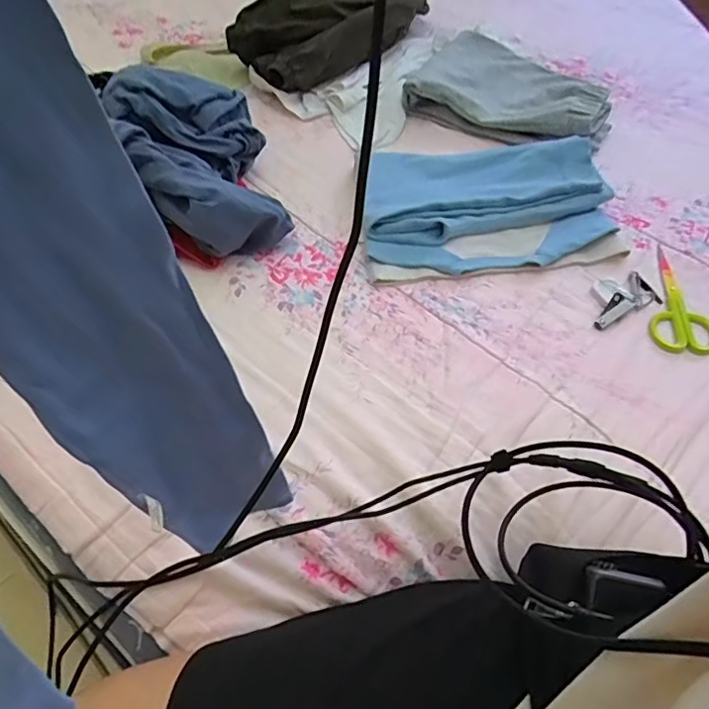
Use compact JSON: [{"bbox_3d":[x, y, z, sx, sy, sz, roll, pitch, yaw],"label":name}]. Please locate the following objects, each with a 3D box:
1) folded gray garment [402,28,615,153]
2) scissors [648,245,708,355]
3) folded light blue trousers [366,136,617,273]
[{"bbox_3d":[0.256,-0.424,0.876,0.288,0.047,0.234,23,58,14],"label":"folded gray garment"},{"bbox_3d":[0.397,-0.067,0.678,0.074,0.006,0.160,14,56,8],"label":"scissors"},{"bbox_3d":[0.173,-0.202,0.736,0.314,0.044,0.189,-4,55,-4],"label":"folded light blue trousers"}]

